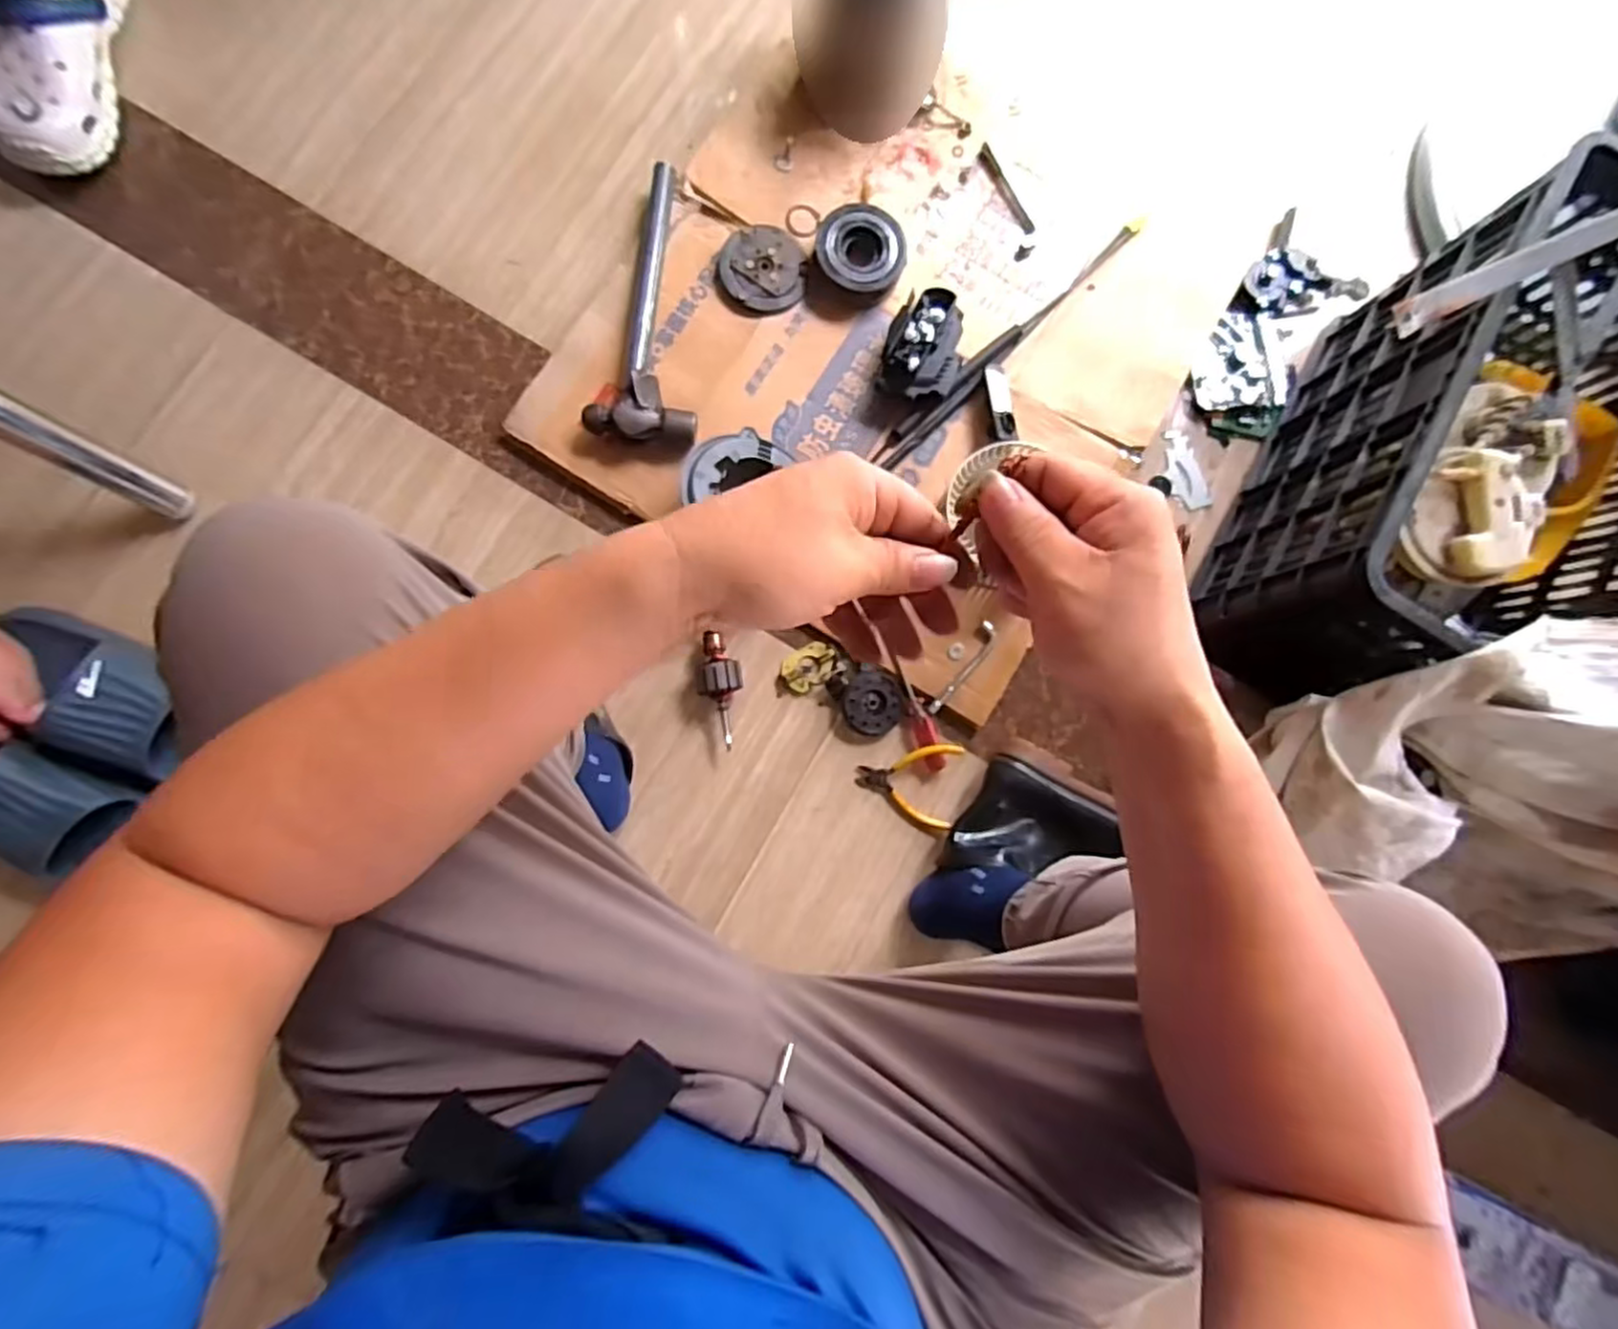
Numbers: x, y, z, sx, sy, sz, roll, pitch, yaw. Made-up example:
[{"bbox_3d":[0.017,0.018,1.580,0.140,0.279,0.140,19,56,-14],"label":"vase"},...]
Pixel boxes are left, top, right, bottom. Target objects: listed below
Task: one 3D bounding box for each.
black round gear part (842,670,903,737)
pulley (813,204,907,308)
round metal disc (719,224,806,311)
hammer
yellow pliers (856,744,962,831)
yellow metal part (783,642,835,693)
[{"bbox_3d":[0.071,0.042,0.800,0.065,0.011,0.070,0,82,-3],"label":"black round gear part"},{"bbox_3d":[0.059,-0.477,0.845,0.103,0.041,0.110,0,82,-3],"label":"pulley"},{"bbox_3d":[-0.056,-0.465,0.845,0.093,0.008,0.101,0,82,-3],"label":"round metal disc"},{"bbox_3d":[-0.185,-0.406,0.807,0.119,0.053,0.340,0,82,-3],"label":"hammer"},{"bbox_3d":[0.109,0.127,0.789,0.109,0.020,0.090,10,82,-1],"label":"yellow pliers"},{"bbox_3d":[0.000,0.002,0.801,0.063,0.008,0.046,-27,84,-6],"label":"yellow metal part"}]

